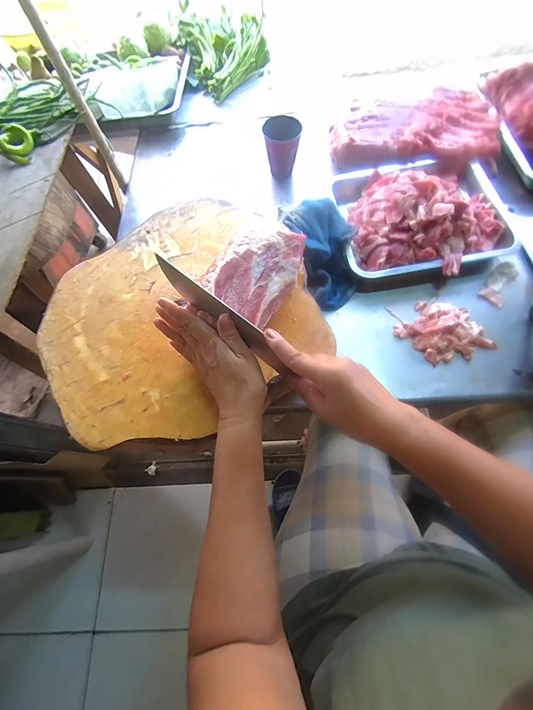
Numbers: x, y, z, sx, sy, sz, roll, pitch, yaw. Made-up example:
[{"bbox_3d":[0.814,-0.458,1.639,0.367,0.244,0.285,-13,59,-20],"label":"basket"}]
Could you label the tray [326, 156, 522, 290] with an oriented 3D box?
[{"bbox_3d":[0.285,-0.273,0.573,0.305,0.084,0.282,-12,67,-2],"label":"tray"}]

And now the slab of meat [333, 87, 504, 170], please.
[{"bbox_3d":[0.321,-0.482,0.659,0.355,0.063,0.196,-5,67,1],"label":"slab of meat"}]

